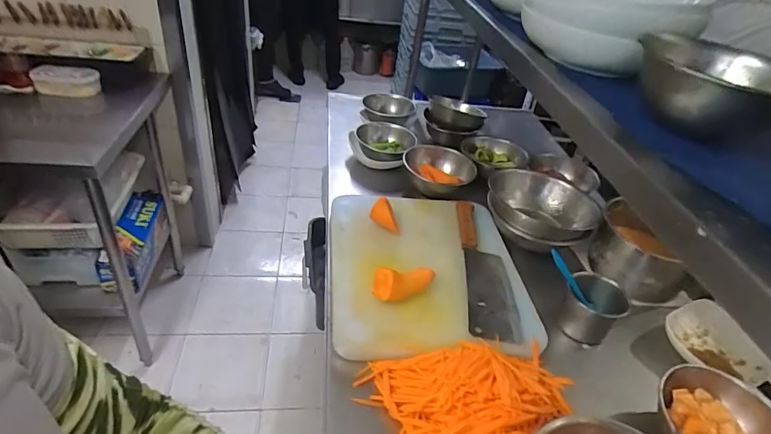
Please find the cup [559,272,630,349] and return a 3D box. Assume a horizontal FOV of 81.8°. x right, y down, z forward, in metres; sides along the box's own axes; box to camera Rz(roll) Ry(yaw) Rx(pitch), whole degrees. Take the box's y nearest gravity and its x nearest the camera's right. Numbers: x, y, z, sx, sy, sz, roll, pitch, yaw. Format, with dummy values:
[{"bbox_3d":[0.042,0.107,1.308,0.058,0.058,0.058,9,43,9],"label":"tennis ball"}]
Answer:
[{"bbox_3d":[0.353,0.156,0.761,0.089,0.083,0.099,32,43,29],"label":"cup"}]

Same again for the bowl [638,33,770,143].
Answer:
[{"bbox_3d":[0.297,-0.119,0.415,0.122,0.060,0.143,23,39,19],"label":"bowl"}]

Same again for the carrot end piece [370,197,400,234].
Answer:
[{"bbox_3d":[0.004,-0.004,0.874,0.060,0.050,0.035,17,38,13],"label":"carrot end piece"}]

